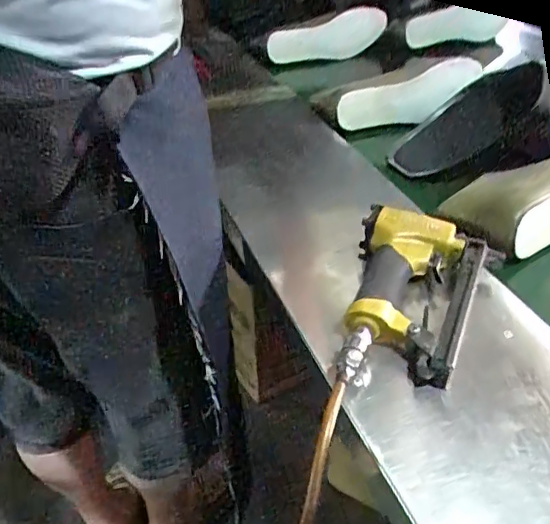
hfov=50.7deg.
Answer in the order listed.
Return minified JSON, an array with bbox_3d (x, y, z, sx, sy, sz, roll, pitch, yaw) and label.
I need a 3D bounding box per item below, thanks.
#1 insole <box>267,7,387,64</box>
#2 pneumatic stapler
[{"bbox_3d":[0.113,-0.489,1.265,0.312,0.121,0.020,-19,60,-32],"label":"insole"},{"bbox_3d":[0.139,0.033,0.553,0.130,0.054,0.221,8,39,12],"label":"pneumatic stapler"}]

